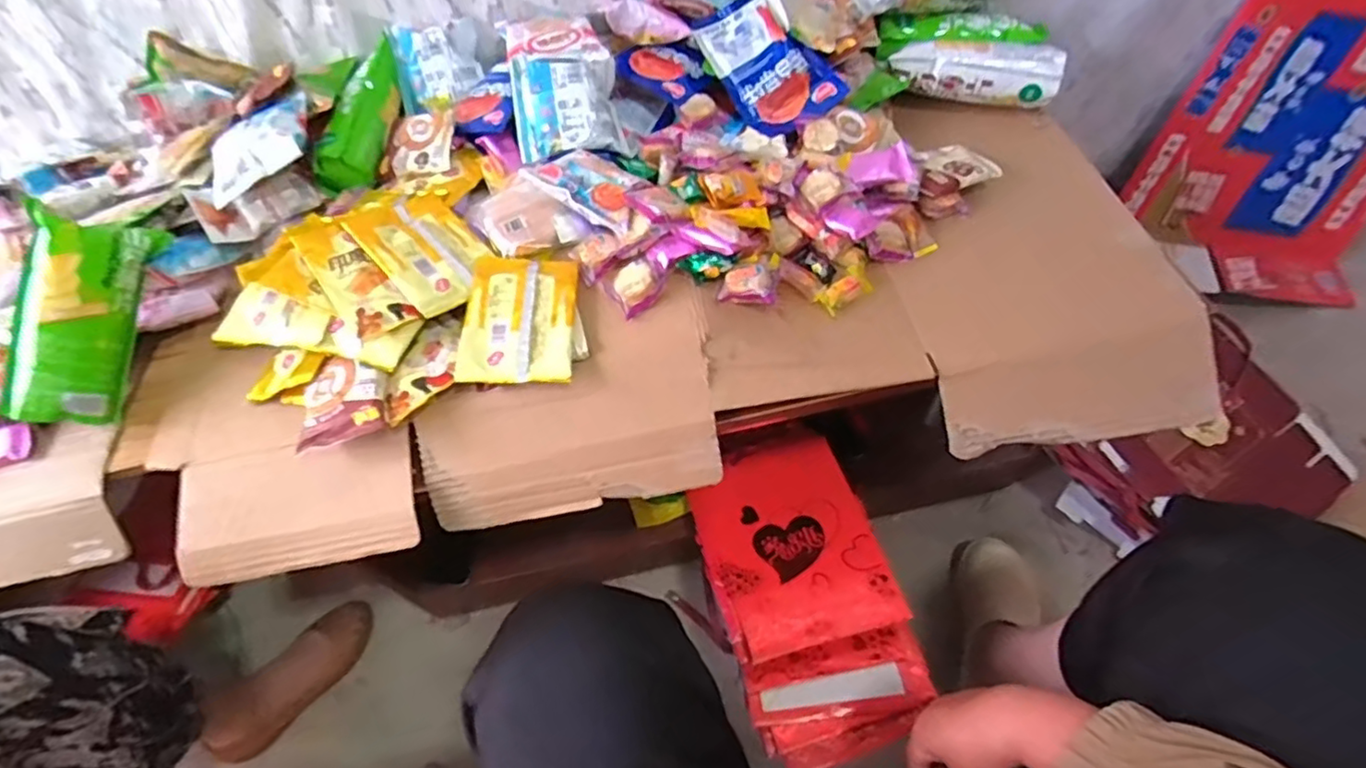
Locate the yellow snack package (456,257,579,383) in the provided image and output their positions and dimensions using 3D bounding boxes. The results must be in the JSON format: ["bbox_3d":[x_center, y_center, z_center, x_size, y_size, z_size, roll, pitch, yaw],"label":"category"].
[{"bbox_3d":[-0.156,-0.065,0.609,0.102,0.018,0.143,-4,55,2],"label":"yellow snack package"}]

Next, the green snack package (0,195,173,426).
[{"bbox_3d":[-0.576,-0.062,0.612,0.059,0.084,0.196,11,88,12],"label":"green snack package"}]

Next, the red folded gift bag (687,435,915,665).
[{"bbox_3d":[0.129,0.188,0.802,0.199,0.022,0.275,-18,48,-4],"label":"red folded gift bag"}]

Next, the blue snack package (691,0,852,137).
[{"bbox_3d":[0.097,-0.378,0.741,0.115,0.029,0.173,-34,89,1],"label":"blue snack package"}]

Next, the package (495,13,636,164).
[{"bbox_3d":[-0.143,-0.355,0.754,0.120,0.073,0.208,-14,55,-5],"label":"package"}]

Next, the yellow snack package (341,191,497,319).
[{"bbox_3d":[-0.261,-0.139,0.646,0.101,0.010,0.155,-33,70,-35],"label":"yellow snack package"}]

